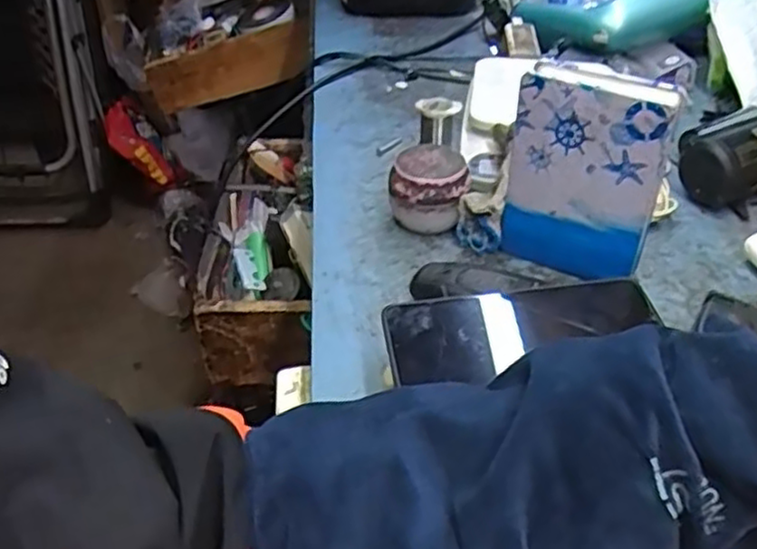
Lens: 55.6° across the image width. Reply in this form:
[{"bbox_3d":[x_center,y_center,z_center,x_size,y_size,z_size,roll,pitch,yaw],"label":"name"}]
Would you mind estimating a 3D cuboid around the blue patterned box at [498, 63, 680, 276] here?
[{"bbox_3d":[0.138,-0.062,0.489,0.096,0.147,0.024,21,44,24],"label":"blue patterned box"}]

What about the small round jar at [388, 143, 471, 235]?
[{"bbox_3d":[0.039,-0.064,0.562,0.058,0.057,0.047,2,40,4],"label":"small round jar"}]

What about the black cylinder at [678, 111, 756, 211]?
[{"bbox_3d":[0.323,-0.105,0.607,0.147,0.057,0.071,-23,44,-25],"label":"black cylinder"}]

